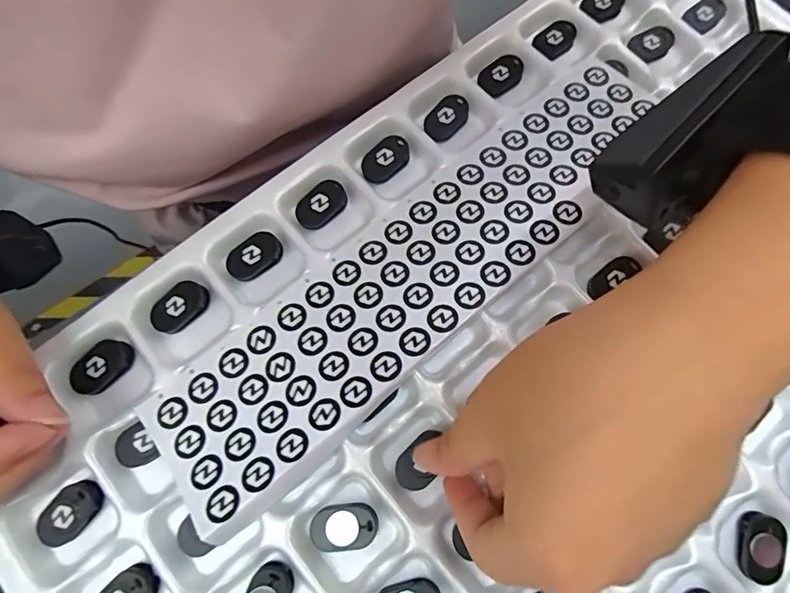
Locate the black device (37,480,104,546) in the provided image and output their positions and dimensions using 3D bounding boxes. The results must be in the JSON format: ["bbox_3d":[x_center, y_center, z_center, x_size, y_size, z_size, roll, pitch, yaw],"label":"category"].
[{"bbox_3d":[-0.142,0.095,0.205,0.030,0.007,0.018,-44,80,-12],"label":"black device"}]

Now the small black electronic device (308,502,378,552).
[{"bbox_3d":[-0.022,0.100,0.206,0.029,0.005,0.018,-5,74,-3],"label":"small black electronic device"}]

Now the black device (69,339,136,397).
[{"bbox_3d":[-0.138,0.033,0.223,0.018,0.008,0.030,43,78,10],"label":"black device"}]

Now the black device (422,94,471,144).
[{"bbox_3d":[0.029,-0.100,0.267,0.019,0.007,0.029,43,77,10],"label":"black device"}]

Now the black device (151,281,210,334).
[{"bbox_3d":[-0.105,0.006,0.232,0.017,0.007,0.029,41,77,10],"label":"black device"}]

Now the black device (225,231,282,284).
[{"bbox_3d":[-0.071,-0.020,0.241,0.028,0.008,0.017,-38,78,-11],"label":"black device"}]

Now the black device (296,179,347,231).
[{"bbox_3d":[-0.040,-0.048,0.251,0.028,0.009,0.018,-41,79,-12],"label":"black device"}]

